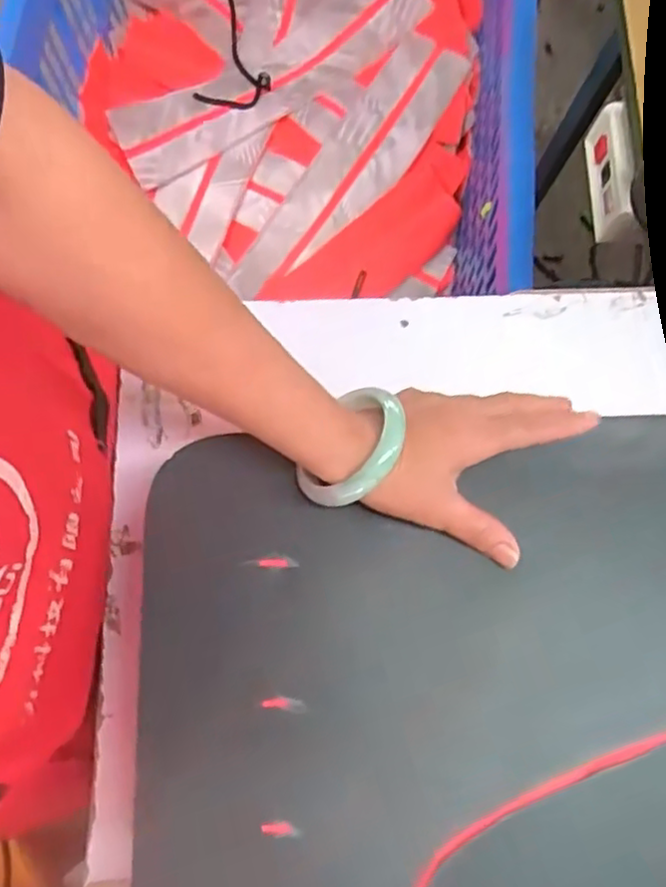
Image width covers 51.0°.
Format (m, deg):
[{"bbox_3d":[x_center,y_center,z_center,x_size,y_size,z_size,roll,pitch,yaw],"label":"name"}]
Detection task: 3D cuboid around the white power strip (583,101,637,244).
[{"bbox_3d":[0.244,-0.239,0.615,0.022,0.051,0.111,2,73,1],"label":"white power strip"}]

